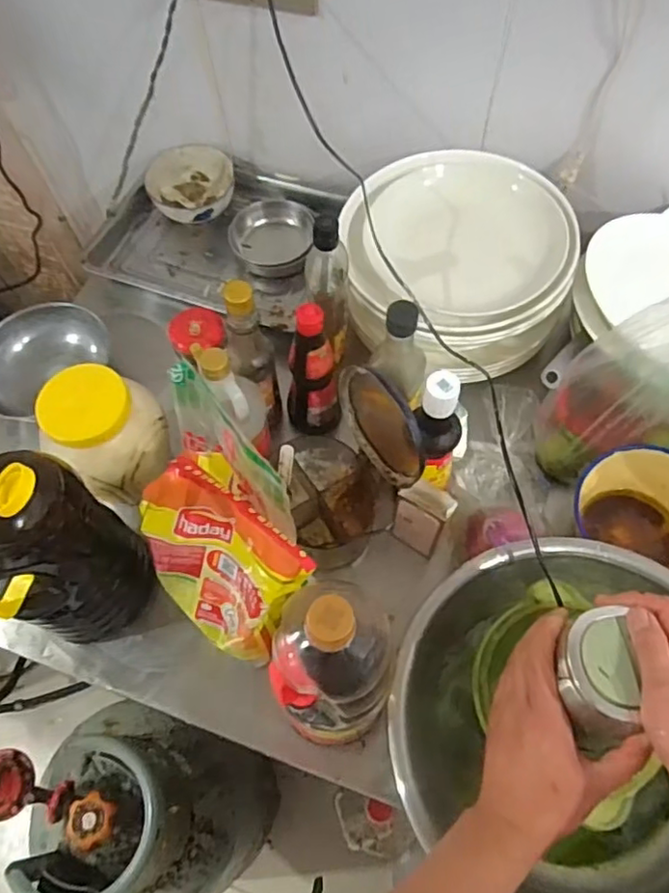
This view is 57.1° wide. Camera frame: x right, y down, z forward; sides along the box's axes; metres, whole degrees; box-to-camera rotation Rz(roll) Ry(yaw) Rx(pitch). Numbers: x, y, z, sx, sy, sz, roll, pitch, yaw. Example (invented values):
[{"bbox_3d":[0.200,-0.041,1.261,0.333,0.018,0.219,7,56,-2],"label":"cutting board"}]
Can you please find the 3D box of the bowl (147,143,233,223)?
[{"bbox_3d":[-0.220,-0.401,0.945,0.130,0.054,0.117,-7,64,-1],"label":"bowl"}]

